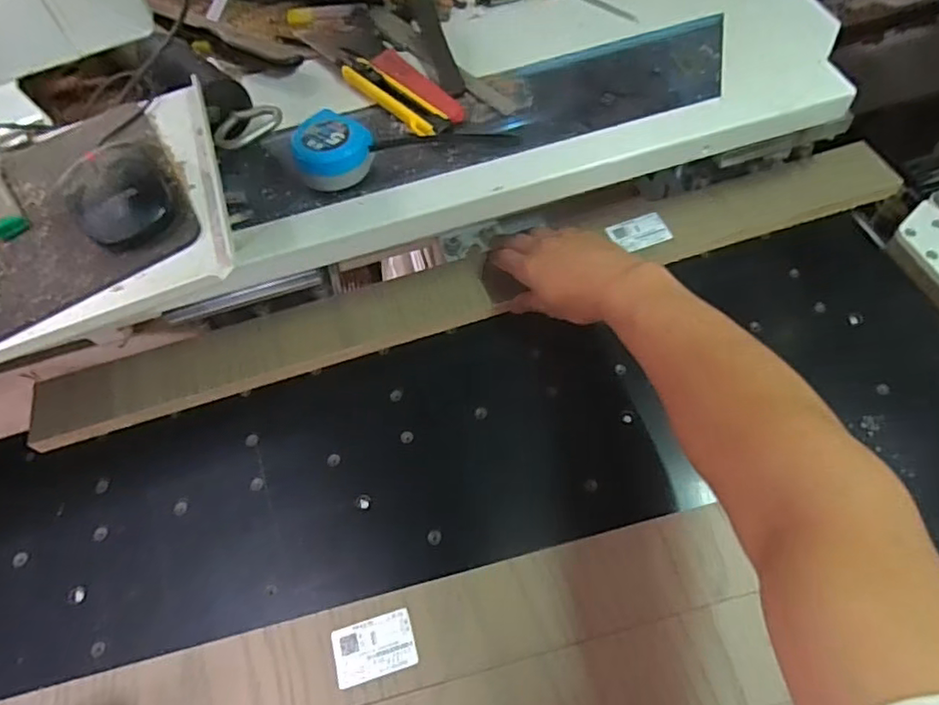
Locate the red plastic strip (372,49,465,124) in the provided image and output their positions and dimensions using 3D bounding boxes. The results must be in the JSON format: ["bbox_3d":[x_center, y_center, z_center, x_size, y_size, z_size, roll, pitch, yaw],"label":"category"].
[{"bbox_3d":[-0.051,-0.262,0.586,0.033,0.008,0.130,-38,66,-16],"label":"red plastic strip"}]

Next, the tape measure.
[{"bbox_3d":[-0.121,-0.176,0.532,0.061,0.040,0.064,-2,61,3],"label":"tape measure"}]

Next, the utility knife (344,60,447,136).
[{"bbox_3d":[-0.072,-0.245,0.576,0.131,0.015,0.030,40,71,22],"label":"utility knife"}]

